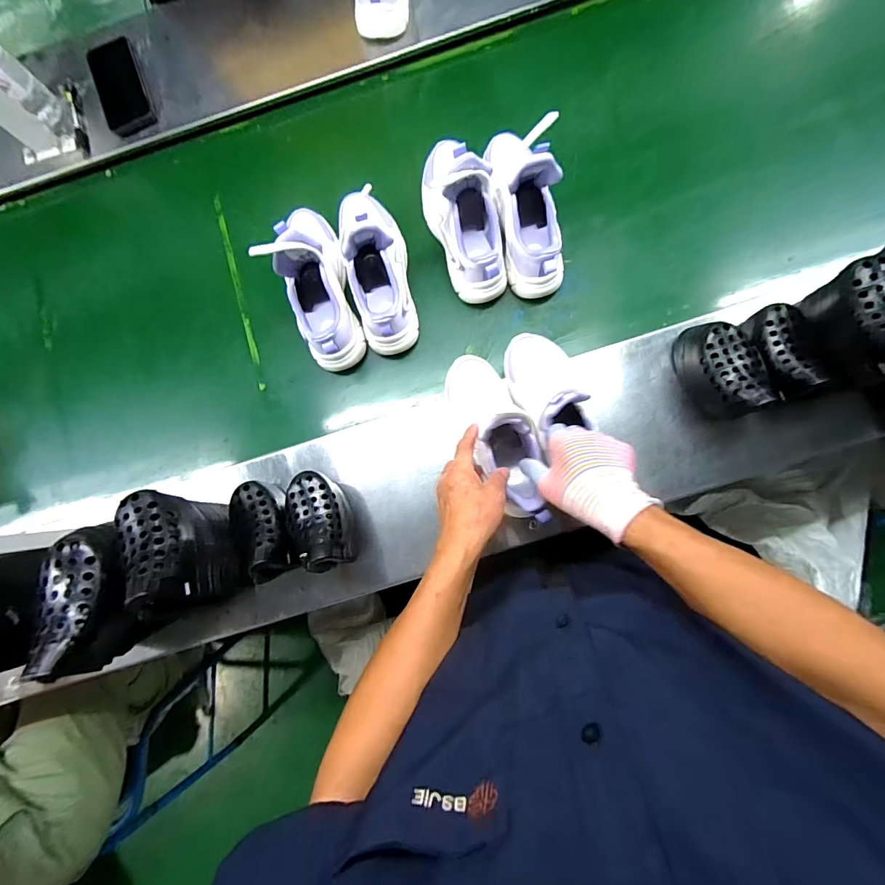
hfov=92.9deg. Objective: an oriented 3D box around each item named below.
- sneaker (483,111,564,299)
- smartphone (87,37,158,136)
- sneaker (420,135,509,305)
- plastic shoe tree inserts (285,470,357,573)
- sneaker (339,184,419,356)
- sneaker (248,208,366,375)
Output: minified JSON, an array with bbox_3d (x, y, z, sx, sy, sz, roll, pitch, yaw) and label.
[{"bbox_3d":[0.119,-0.343,0.603,0.082,0.125,0.239,-14,84,3],"label":"sneaker"},{"bbox_3d":[-0.531,-0.588,0.697,0.080,0.013,0.136,-22,96,-7],"label":"smartphone"},{"bbox_3d":[0.028,-0.338,0.603,0.098,0.137,0.233,-13,84,3],"label":"sneaker"},{"bbox_3d":[-0.162,0.104,0.564,0.074,0.119,0.128,-15,86,4],"label":"plastic shoe tree inserts"},{"bbox_3d":[-0.090,-0.254,0.610,0.081,0.123,0.230,-8,84,4],"label":"sneaker"},{"bbox_3d":[-0.186,-0.235,0.603,0.081,0.143,0.241,-18,84,3],"label":"sneaker"}]

